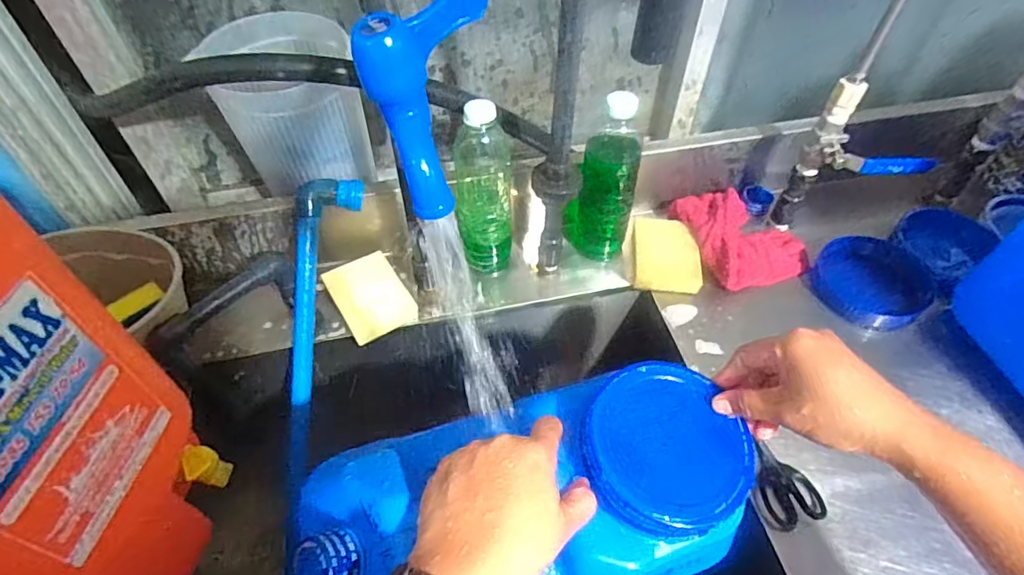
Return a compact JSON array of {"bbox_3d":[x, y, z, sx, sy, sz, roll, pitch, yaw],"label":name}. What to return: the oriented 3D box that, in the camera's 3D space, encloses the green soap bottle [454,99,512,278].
[{"bbox_3d":[-0.032,-0.107,0.614,0.062,0.216,0.062,-5,50,-4],"label":"green soap bottle"}]

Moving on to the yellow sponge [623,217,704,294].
[{"bbox_3d":[0.188,-0.041,0.680,0.085,0.030,0.115,0,50,0],"label":"yellow sponge"}]

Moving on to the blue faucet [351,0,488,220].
[{"bbox_3d":[-0.042,-0.086,0.246,0.050,0.108,0.035,6,22,5],"label":"blue faucet"}]

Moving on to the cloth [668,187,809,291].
[{"bbox_3d":[0.289,-0.070,0.681,0.135,0.055,0.146,-16,52,-13],"label":"cloth"}]

